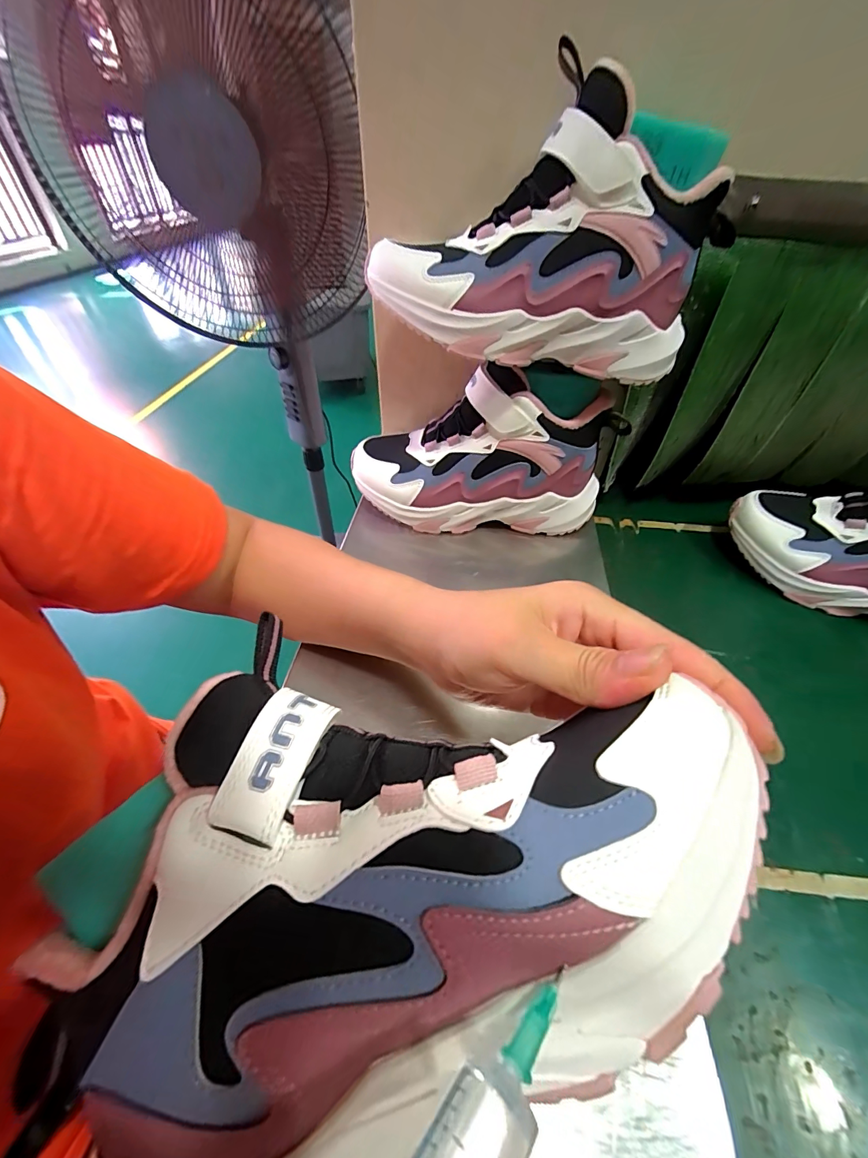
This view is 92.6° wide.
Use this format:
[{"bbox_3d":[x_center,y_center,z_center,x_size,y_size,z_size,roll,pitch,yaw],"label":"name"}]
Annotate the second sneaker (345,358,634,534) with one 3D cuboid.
[{"bbox_3d":[0.036,-0.106,0.363,0.225,0.119,0.068,10,47,7],"label":"second sneaker"}]

